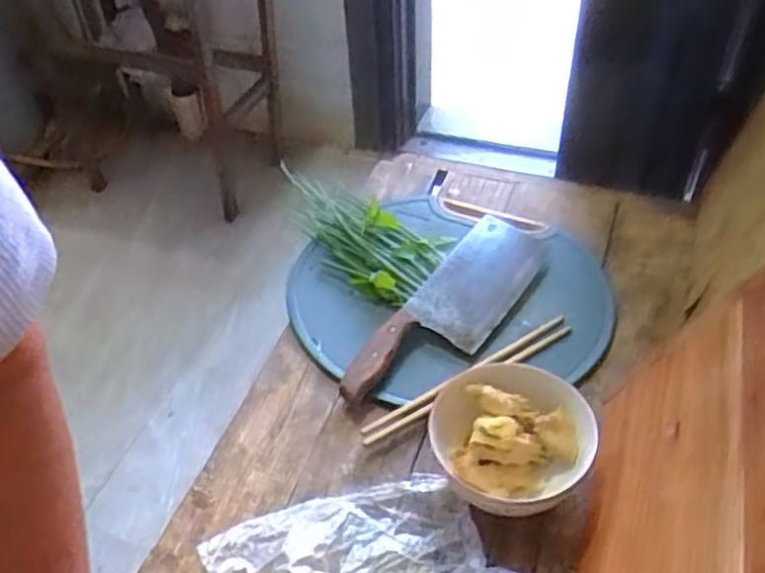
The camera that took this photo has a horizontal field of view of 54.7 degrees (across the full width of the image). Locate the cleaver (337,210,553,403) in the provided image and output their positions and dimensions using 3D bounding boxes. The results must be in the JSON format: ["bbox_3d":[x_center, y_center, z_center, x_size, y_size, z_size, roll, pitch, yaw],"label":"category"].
[{"bbox_3d":[0.081,0.017,0.796,0.095,0.025,0.309,23,50,24],"label":"cleaver"}]

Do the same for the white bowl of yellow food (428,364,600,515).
[{"bbox_3d":[0.112,0.140,0.644,0.135,0.072,0.127,-2,44,2],"label":"white bowl of yellow food"}]

